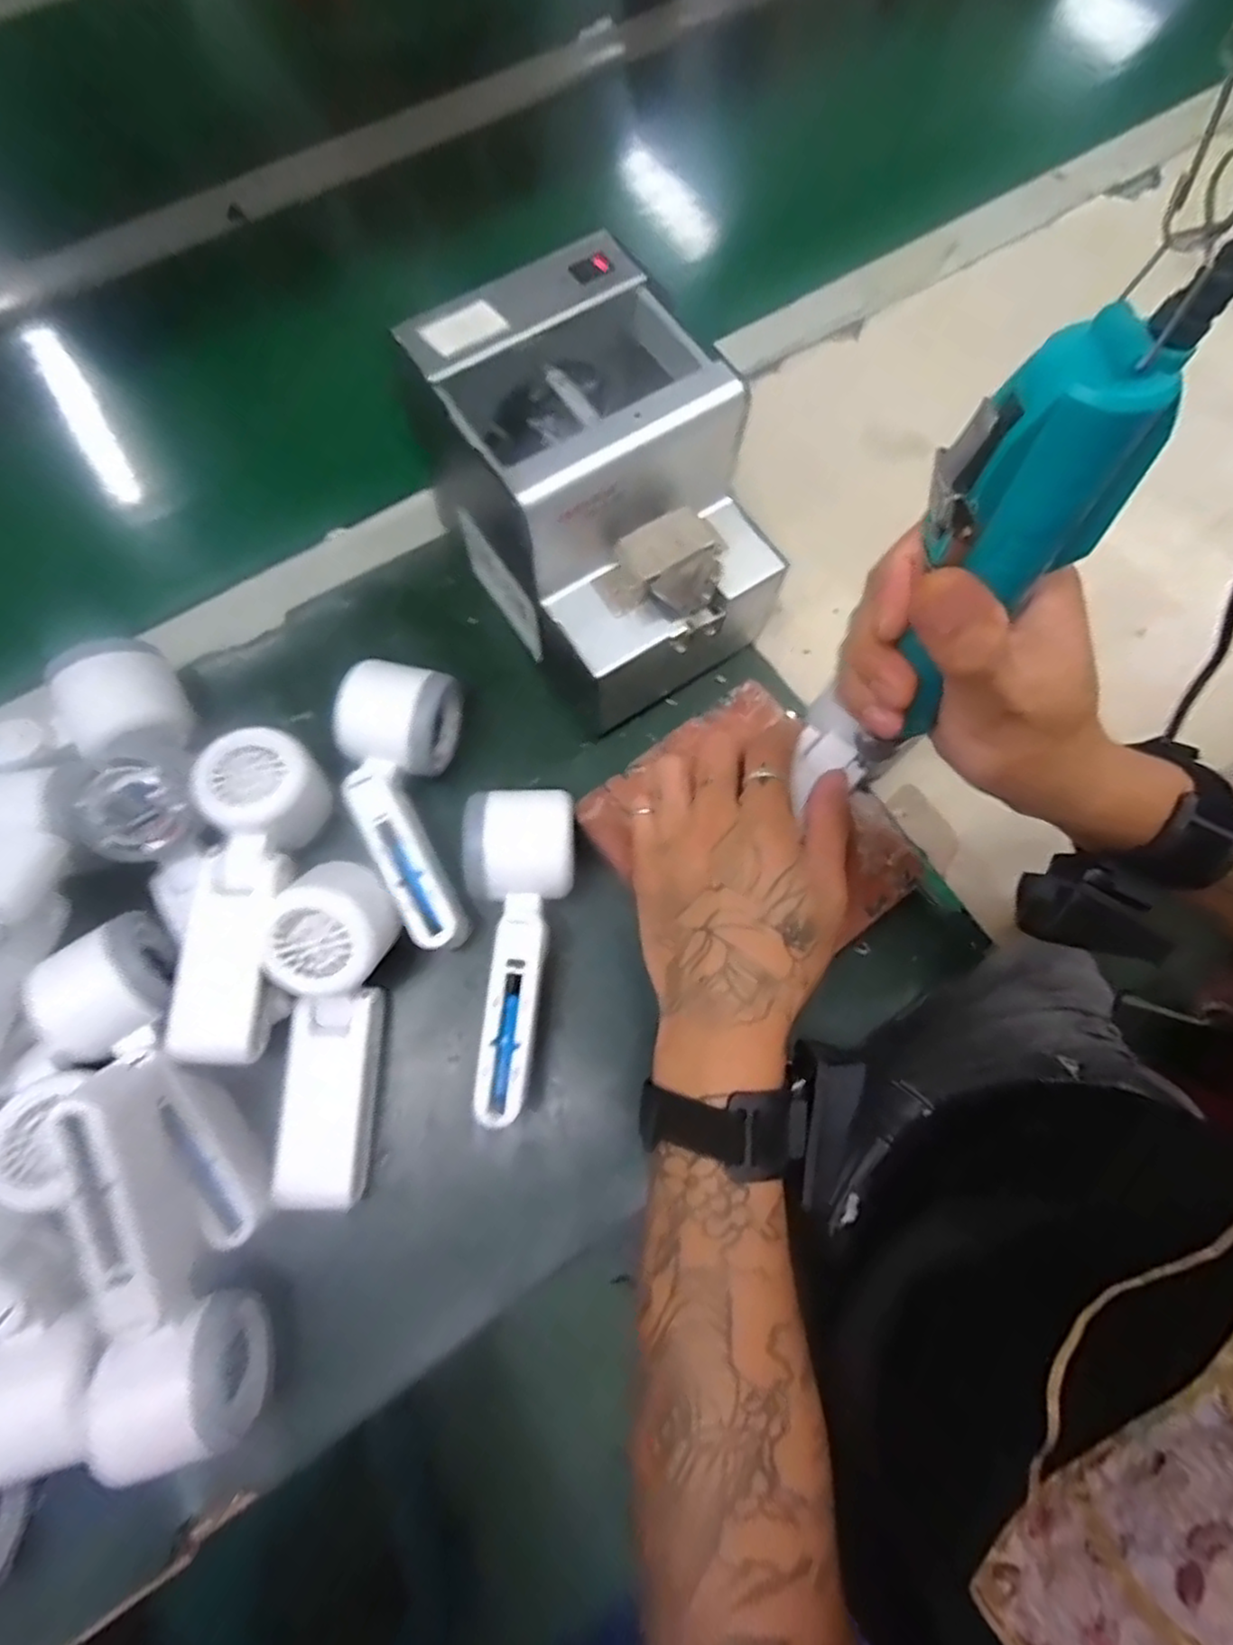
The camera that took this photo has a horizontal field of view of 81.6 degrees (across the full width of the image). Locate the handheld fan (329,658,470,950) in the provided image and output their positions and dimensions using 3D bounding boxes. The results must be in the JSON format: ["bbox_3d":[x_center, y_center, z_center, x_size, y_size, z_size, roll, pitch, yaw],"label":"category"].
[{"bbox_3d":[-0.116,-0.010,0.394,0.063,0.047,0.160,-5,73,-2],"label":"handheld fan"}]

